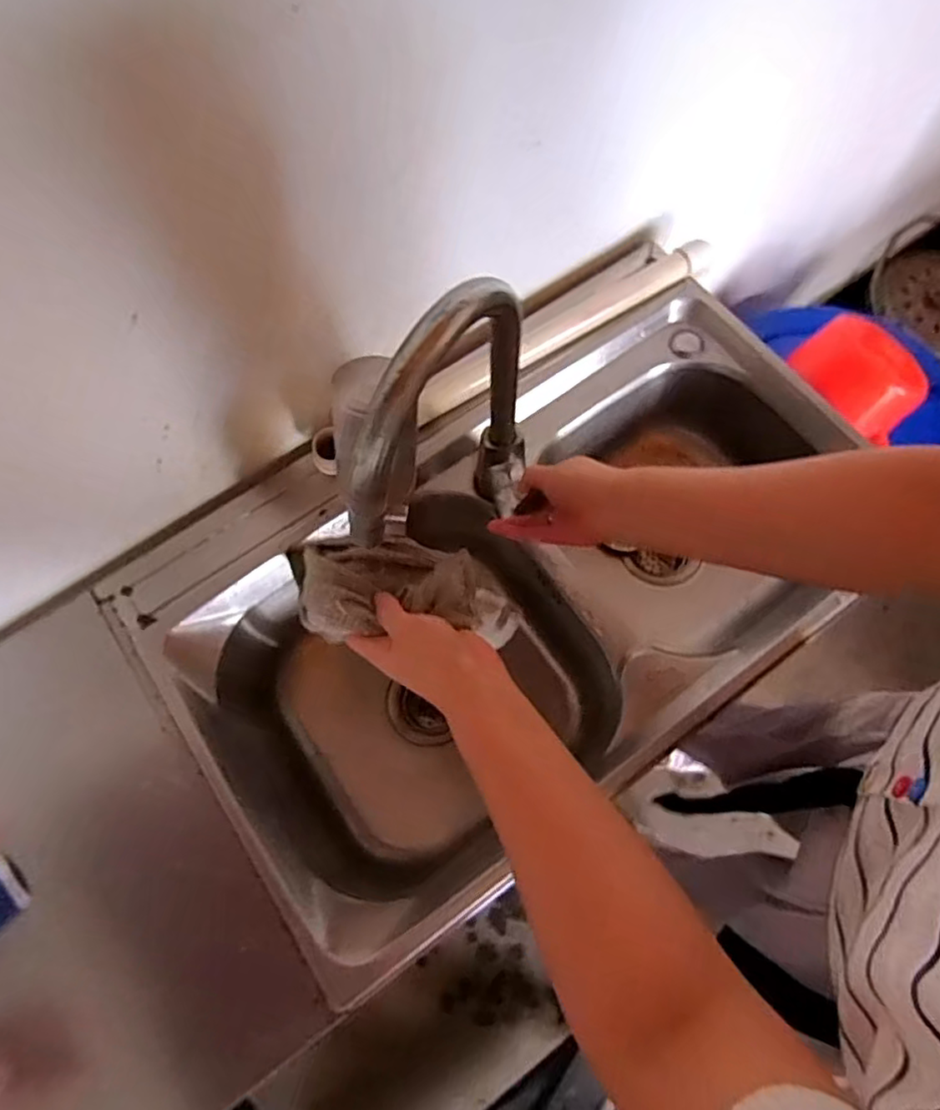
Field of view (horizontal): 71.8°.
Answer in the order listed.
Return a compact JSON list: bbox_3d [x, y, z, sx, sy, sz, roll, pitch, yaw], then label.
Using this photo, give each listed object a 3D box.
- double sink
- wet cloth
[{"bbox_3d":[0.077,0.049,0.754,0.754,0.203,0.400,-36,74,-10],"label":"double sink"},{"bbox_3d":[-0.055,0.041,0.539,0.180,0.108,0.093,12,72,6],"label":"wet cloth"}]

